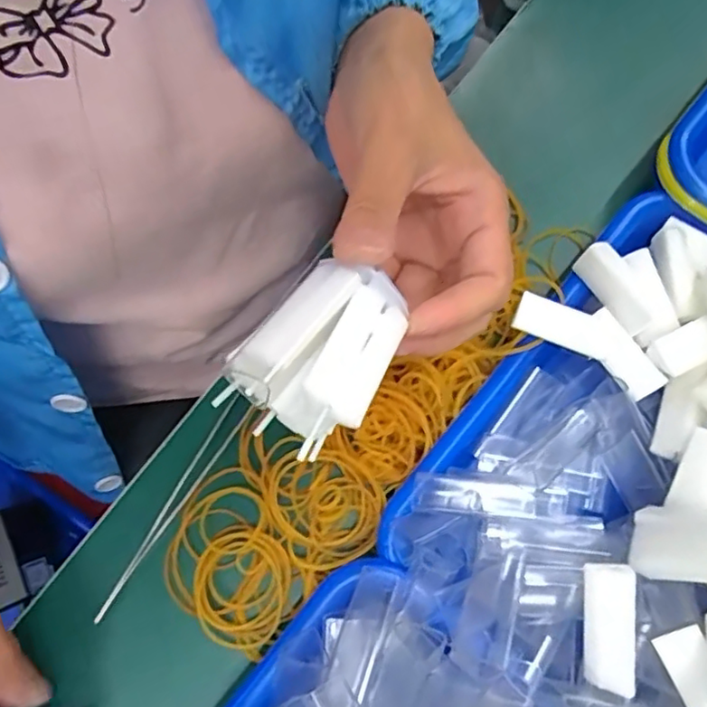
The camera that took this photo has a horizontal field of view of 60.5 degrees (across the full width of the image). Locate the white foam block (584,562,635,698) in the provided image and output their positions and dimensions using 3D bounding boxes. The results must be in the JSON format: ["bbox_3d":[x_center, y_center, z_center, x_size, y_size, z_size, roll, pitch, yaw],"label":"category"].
[{"bbox_3d":[0.100,0.105,0.236,0.020,0.010,0.047,-7,79,41],"label":"white foam block"}]

